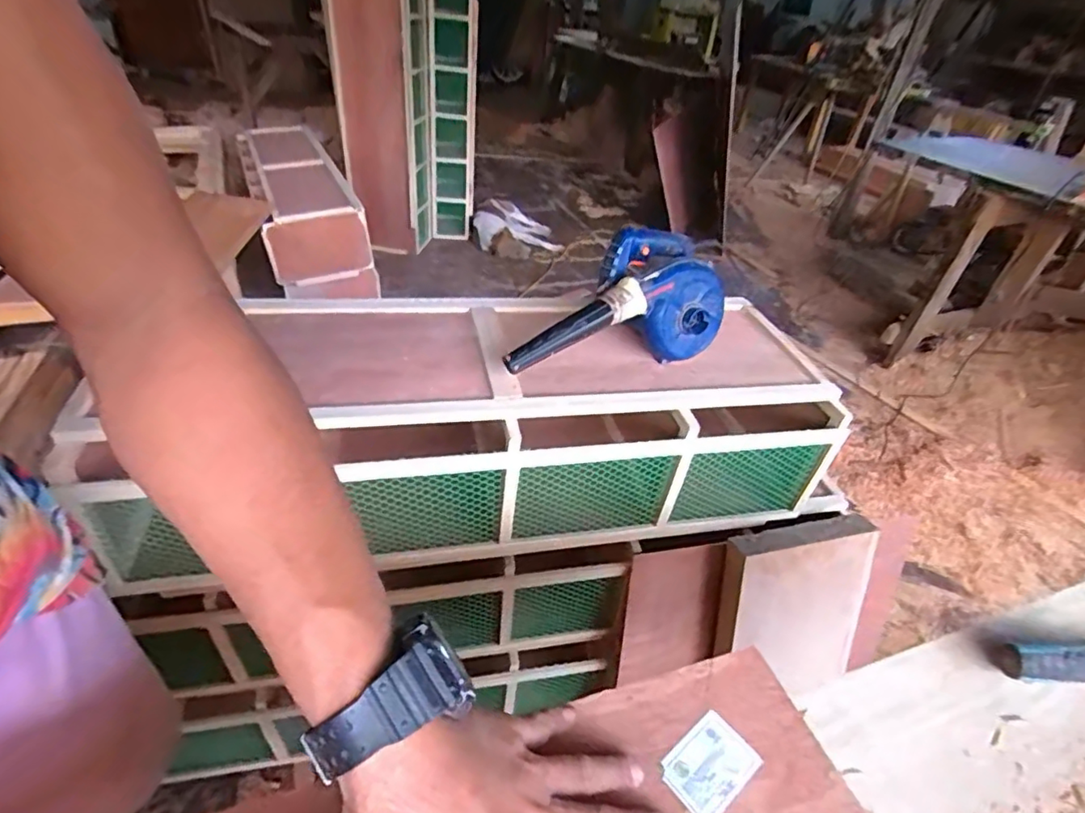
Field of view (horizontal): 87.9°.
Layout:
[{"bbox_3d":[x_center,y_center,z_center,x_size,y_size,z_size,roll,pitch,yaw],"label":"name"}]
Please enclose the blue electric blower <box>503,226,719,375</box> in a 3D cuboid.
[{"bbox_3d":[0.092,-0.147,0.843,0.341,0.160,0.149,-10,41,-19],"label":"blue electric blower"}]

